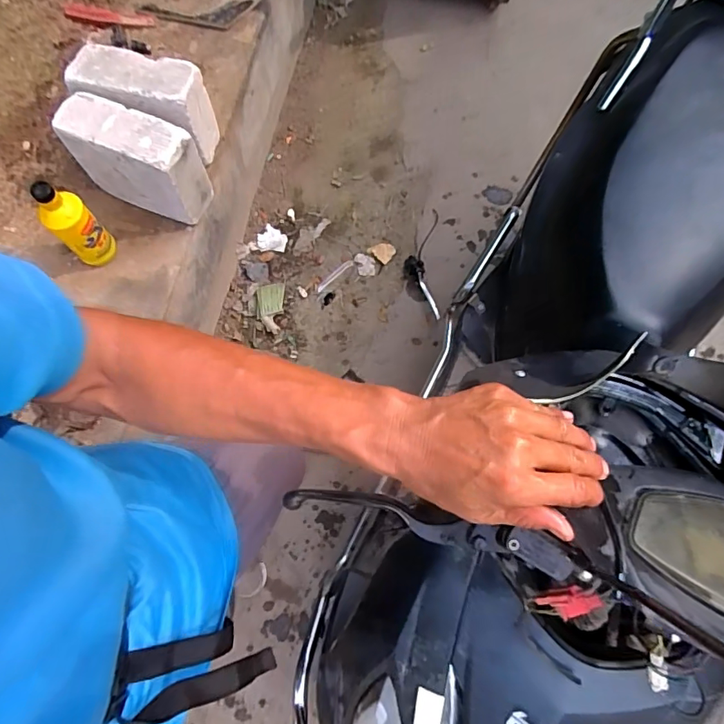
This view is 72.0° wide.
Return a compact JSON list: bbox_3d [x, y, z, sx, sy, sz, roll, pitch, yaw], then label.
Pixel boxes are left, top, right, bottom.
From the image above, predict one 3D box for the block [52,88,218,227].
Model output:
[{"bbox_3d":[-0.436,-0.394,0.989,0.229,0.199,0.094,18,74,3],"label":"block"}]

